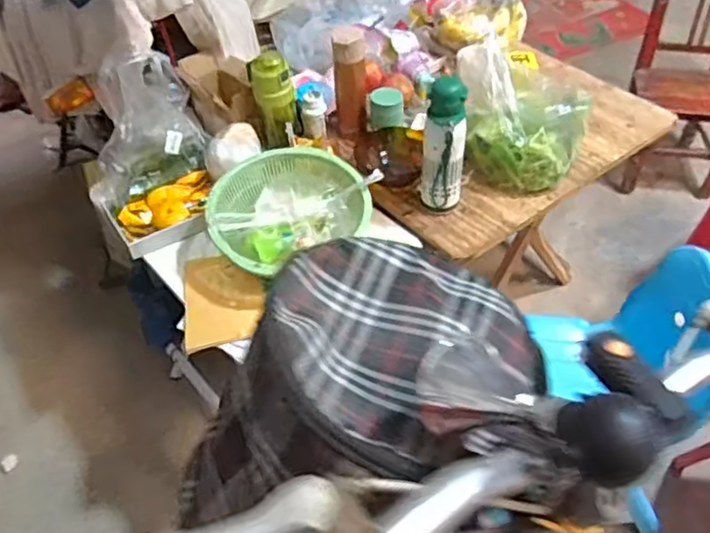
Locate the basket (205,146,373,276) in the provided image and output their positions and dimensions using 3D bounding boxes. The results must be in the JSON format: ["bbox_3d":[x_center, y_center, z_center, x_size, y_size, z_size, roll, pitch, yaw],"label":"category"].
[{"bbox_3d":[-0.128,-0.105,1.107,0.250,0.088,0.231,-1,47,1],"label":"basket"}]

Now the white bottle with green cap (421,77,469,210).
[{"bbox_3d":[0.148,-0.189,1.083,0.070,0.223,0.070,5,47,7],"label":"white bottle with green cap"}]

